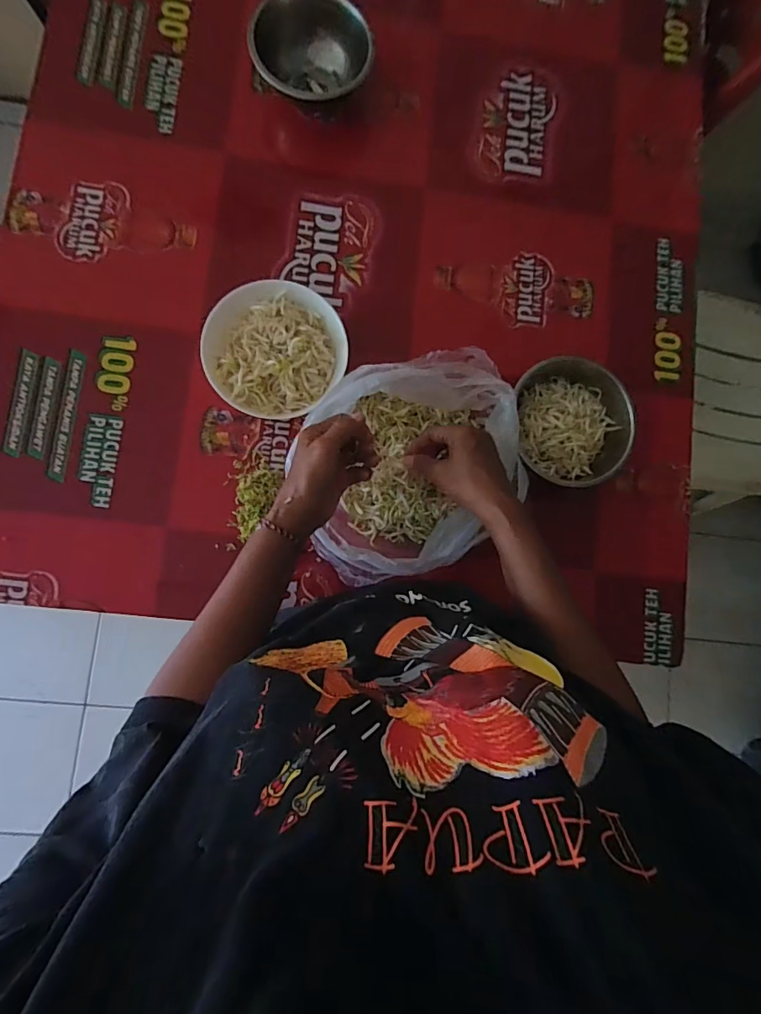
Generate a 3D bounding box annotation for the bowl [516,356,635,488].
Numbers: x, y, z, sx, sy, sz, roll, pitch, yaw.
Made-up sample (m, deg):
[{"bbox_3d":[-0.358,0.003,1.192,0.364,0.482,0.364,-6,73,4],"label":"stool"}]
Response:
[{"bbox_3d":[0.206,-0.089,0.518,0.119,0.059,0.137,-9,84,-5],"label":"bowl"}]

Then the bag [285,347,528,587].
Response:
[{"bbox_3d":[0.034,-0.040,0.475,0.211,0.097,0.187,-16,85,-8],"label":"bag"}]

